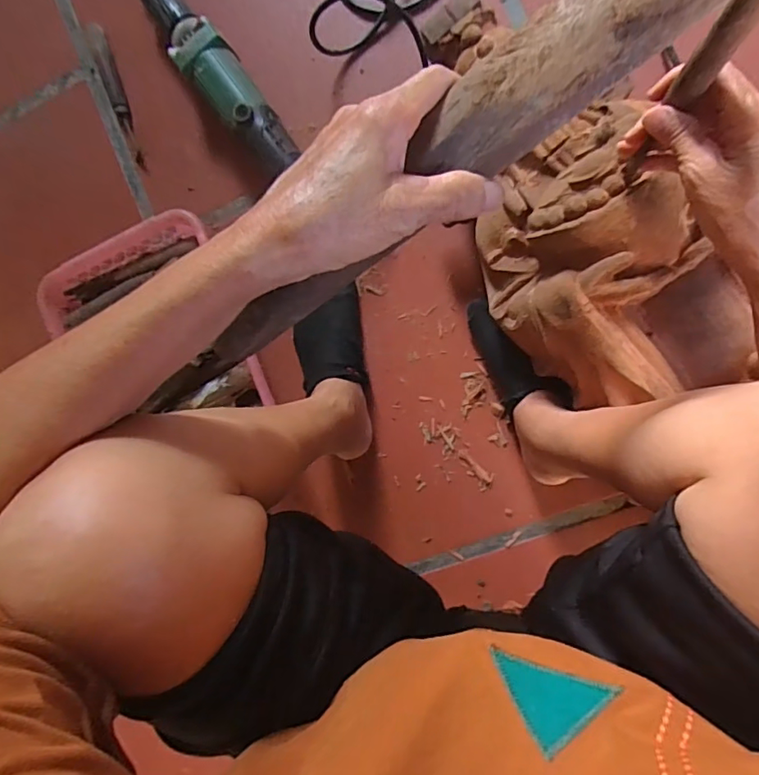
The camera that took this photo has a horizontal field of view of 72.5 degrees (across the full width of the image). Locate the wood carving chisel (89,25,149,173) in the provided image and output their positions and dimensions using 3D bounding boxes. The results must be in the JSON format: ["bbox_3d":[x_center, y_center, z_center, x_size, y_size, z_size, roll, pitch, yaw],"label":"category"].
[{"bbox_3d":[-0.343,-0.380,0.681,0.022,0.019,0.187,-17,90,9],"label":"wood carving chisel"}]

